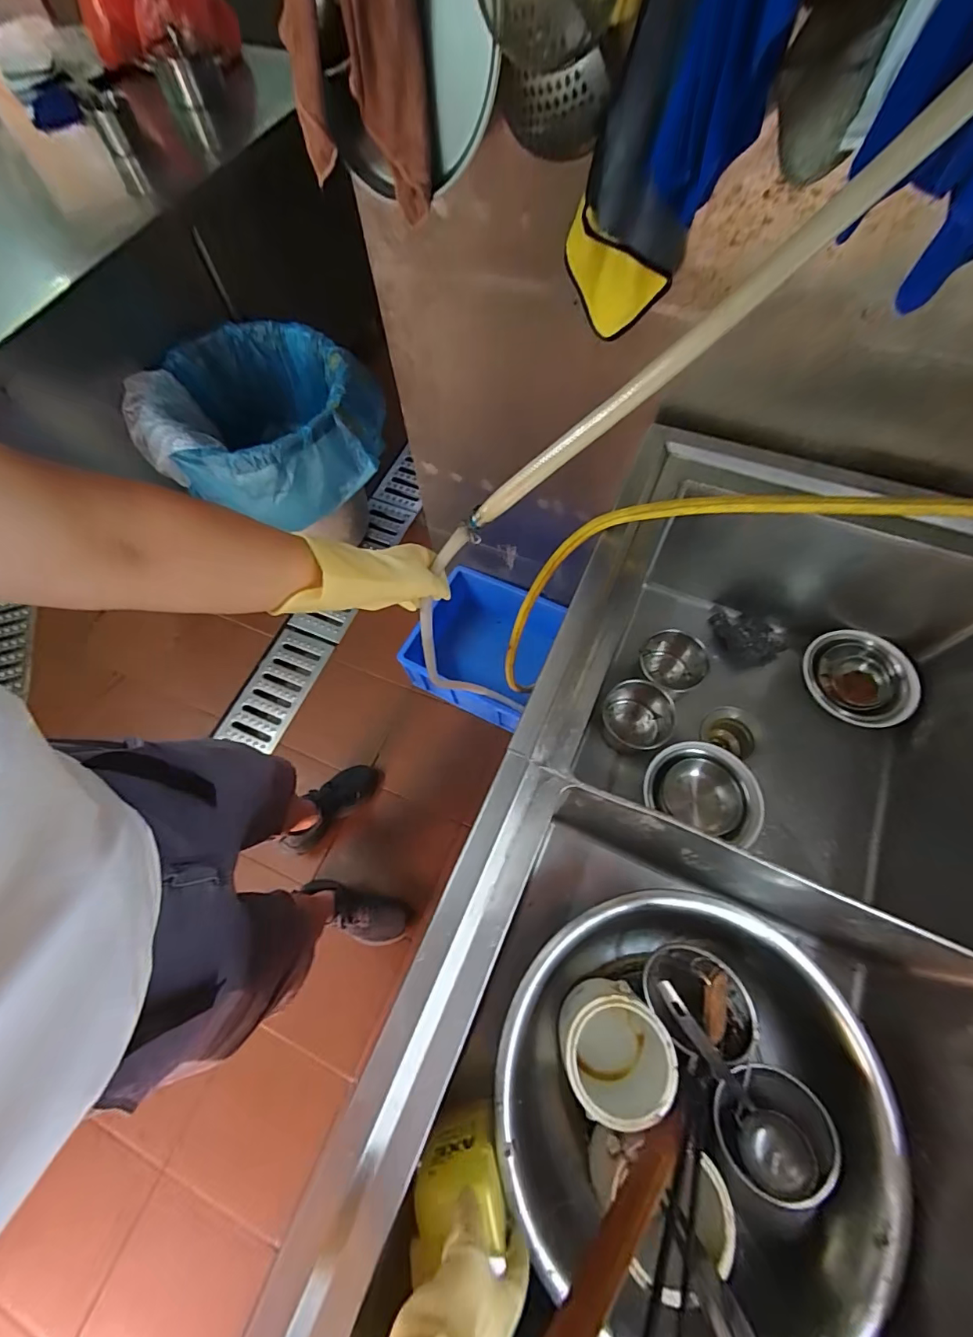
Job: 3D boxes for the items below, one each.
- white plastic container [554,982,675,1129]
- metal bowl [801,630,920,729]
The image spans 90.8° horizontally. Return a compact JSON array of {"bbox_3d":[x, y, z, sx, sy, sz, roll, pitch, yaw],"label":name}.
[{"bbox_3d":[0.159,0.487,0.618,0.122,0.149,0.143,7,66,6],"label":"white plastic container"},{"bbox_3d":[0.655,0.020,0.847,0.156,0.055,0.170,-6,75,32],"label":"metal bowl"}]

